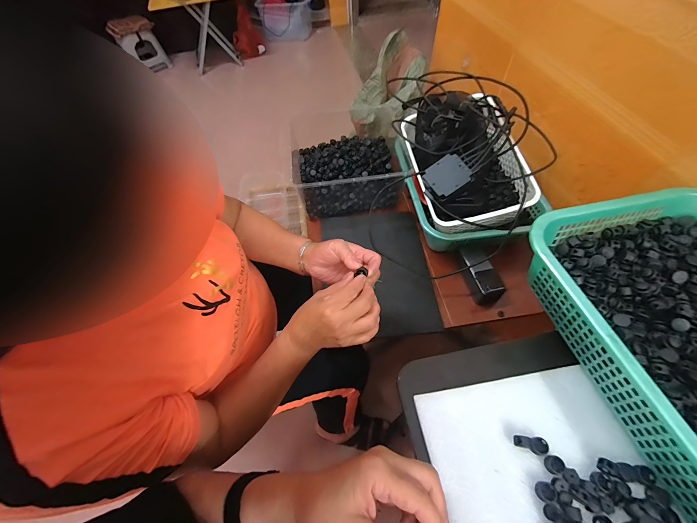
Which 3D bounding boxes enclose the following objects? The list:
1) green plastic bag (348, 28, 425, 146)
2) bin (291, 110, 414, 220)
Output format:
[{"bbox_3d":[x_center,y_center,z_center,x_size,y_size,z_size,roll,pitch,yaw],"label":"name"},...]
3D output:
[{"bbox_3d":[0.142,-0.603,1.028,0.202,0.127,0.411,16,78,14],"label":"green plastic bag"},{"bbox_3d":[-0.003,-0.261,0.823,0.292,0.133,0.234,-10,56,-3],"label":"bin"}]

